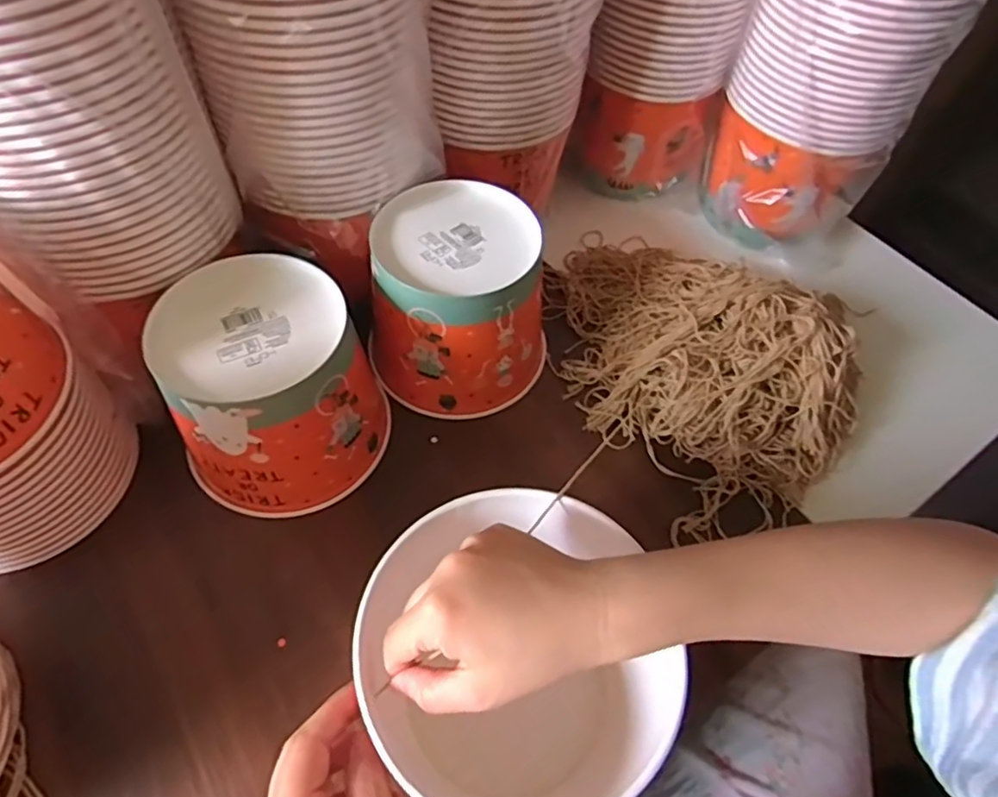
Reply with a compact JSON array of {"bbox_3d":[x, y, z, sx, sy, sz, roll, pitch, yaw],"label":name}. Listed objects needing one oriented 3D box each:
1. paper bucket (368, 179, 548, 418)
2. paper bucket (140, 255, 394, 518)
[{"bbox_3d":[-0.030,-0.082,0.519,0.144,0.138,0.145,2,57,-3],"label":"paper bucket"},{"bbox_3d":[-0.160,-0.007,0.461,0.137,0.133,0.132,2,57,-3],"label":"paper bucket"}]

